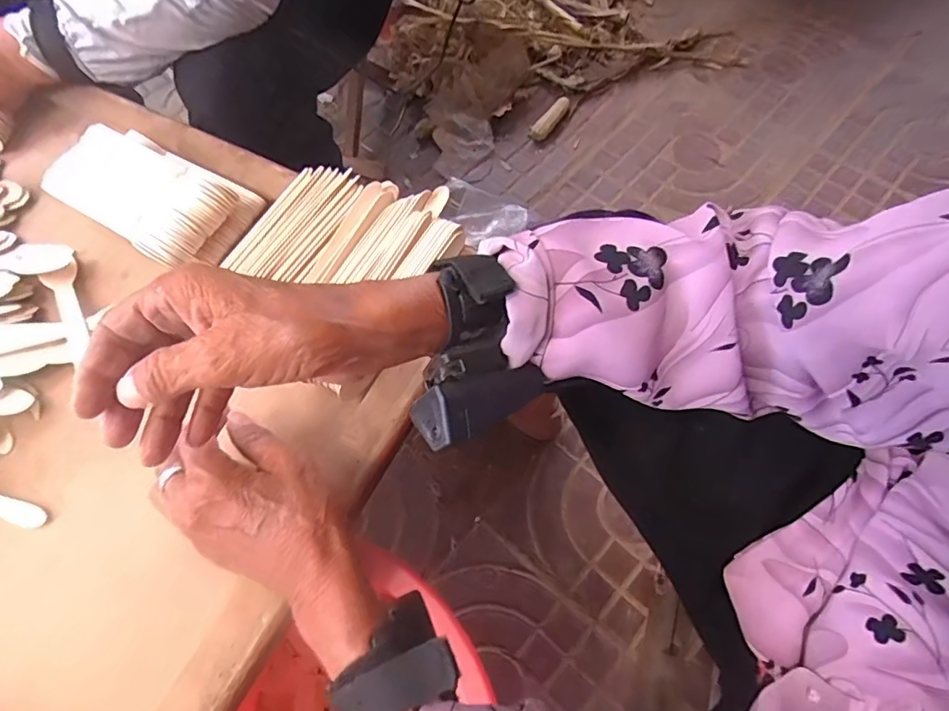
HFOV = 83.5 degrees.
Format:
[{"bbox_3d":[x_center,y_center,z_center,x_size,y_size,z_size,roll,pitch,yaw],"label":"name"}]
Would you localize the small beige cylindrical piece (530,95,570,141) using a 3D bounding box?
[{"bbox_3d":[0.152,-0.471,1.054,0.031,0.024,0.113,40,87,17],"label":"small beige cylindrical piece"}]

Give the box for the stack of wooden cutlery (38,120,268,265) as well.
[{"bbox_3d":[-0.273,-0.138,0.444,0.162,0.032,0.093,26,69,13],"label":"stack of wooden cutlery"}]

